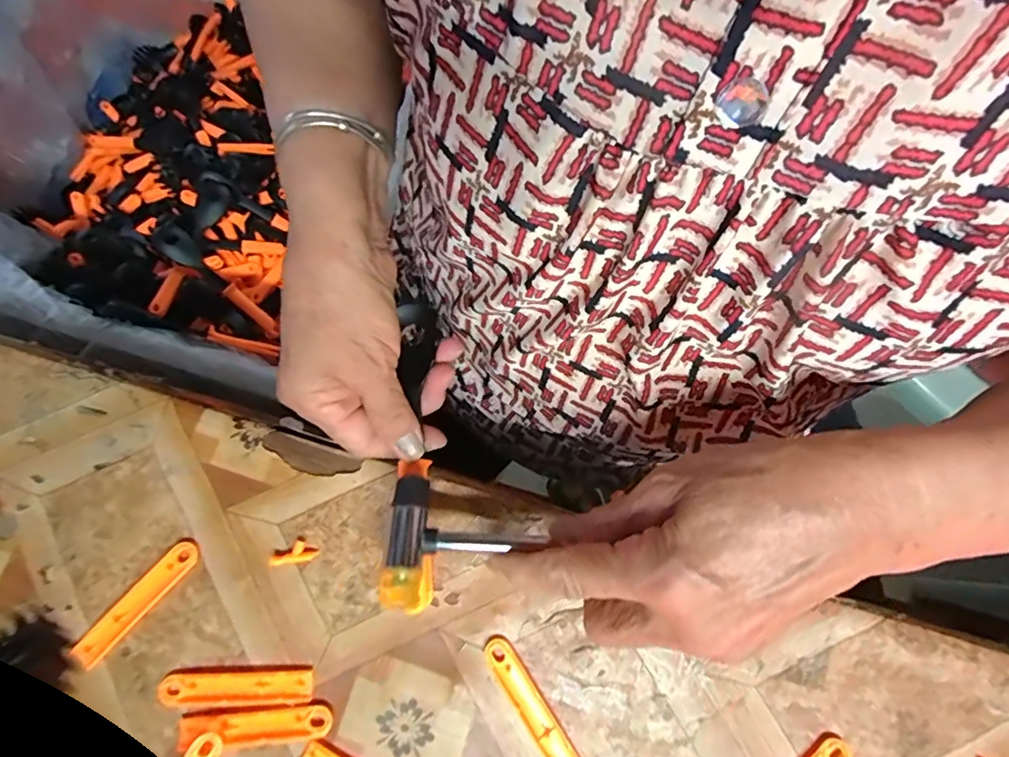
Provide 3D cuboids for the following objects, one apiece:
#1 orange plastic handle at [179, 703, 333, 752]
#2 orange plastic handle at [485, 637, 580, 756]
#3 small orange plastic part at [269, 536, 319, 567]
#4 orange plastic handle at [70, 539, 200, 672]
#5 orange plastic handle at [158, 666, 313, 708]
[{"bbox_3d":[-0.125,0.175,0.252,0.074,0.005,0.016,-4,79,-1],"label":"orange plastic handle"},{"bbox_3d":[0.014,0.167,0.255,0.014,0.004,0.075,-33,80,-6],"label":"orange plastic handle"},{"bbox_3d":[-0.113,0.092,0.269,0.025,0.005,0.013,-9,79,-2],"label":"small orange plastic part"},{"bbox_3d":[-0.191,0.116,0.264,0.015,0.004,0.076,41,81,8],"label":"orange plastic handle"},{"bbox_3d":[-0.136,0.157,0.257,0.075,0.004,0.017,-2,78,0],"label":"orange plastic handle"}]

